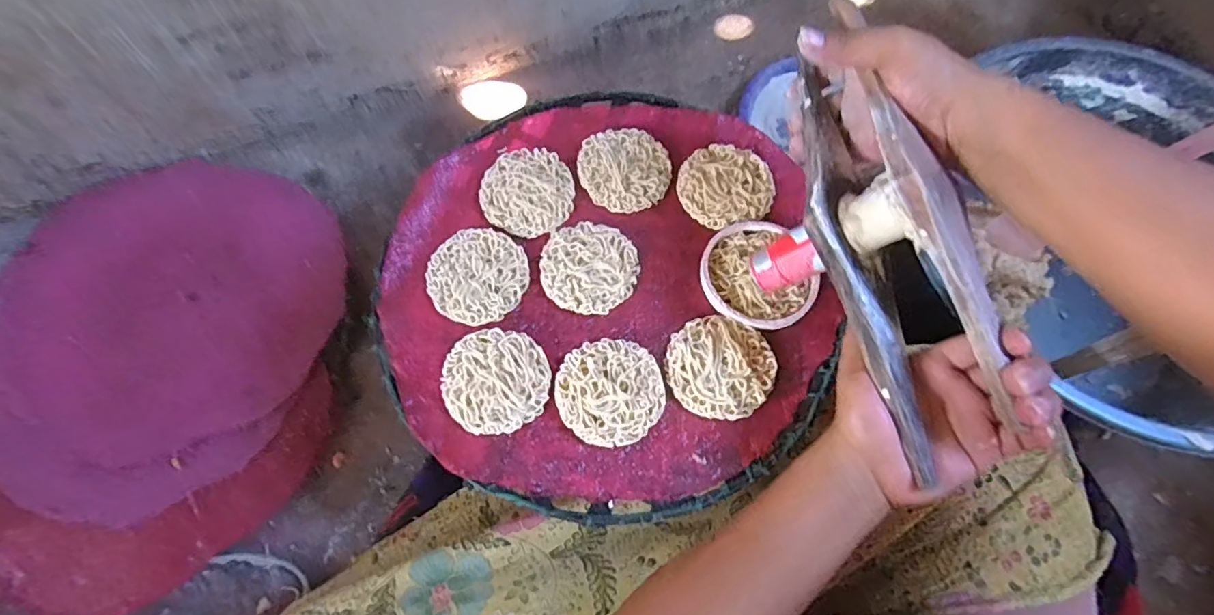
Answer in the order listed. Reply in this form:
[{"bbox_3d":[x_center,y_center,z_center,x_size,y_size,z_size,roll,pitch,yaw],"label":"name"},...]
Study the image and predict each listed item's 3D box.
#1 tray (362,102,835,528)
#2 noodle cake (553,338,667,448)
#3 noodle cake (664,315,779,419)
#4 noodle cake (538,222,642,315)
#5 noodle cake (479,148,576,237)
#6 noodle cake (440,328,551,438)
[{"bbox_3d":[-0.003,-0.022,0.417,0.326,0.018,0.328,0,69,0],"label":"tray"},{"bbox_3d":[0.002,0.058,0.388,0.075,0.013,0.074,0,68,-1],"label":"noodle cake"},{"bbox_3d":[0.081,0.042,0.393,0.075,0.016,0.072,1,68,-1],"label":"noodle cake"},{"bbox_3d":[-0.015,-0.033,0.427,0.075,0.008,0.075,0,68,-1],"label":"noodle cake"},{"bbox_3d":[-0.065,-0.095,0.443,0.074,0.008,0.074,2,68,0],"label":"noodle cake"},{"bbox_3d":[-0.079,0.051,0.389,0.072,0.011,0.074,0,68,-1],"label":"noodle cake"}]

